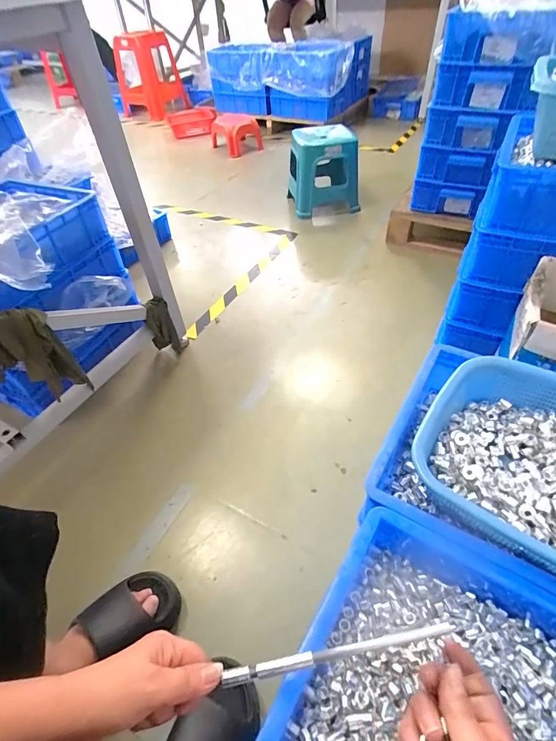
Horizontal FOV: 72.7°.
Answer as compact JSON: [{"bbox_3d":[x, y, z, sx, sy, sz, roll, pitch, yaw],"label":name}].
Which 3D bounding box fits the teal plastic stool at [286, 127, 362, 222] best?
[{"bbox_3d":[0.192,-0.867,1.650,0.269,0.301,0.260,-9,47,-6],"label":"teal plastic stool"}]

